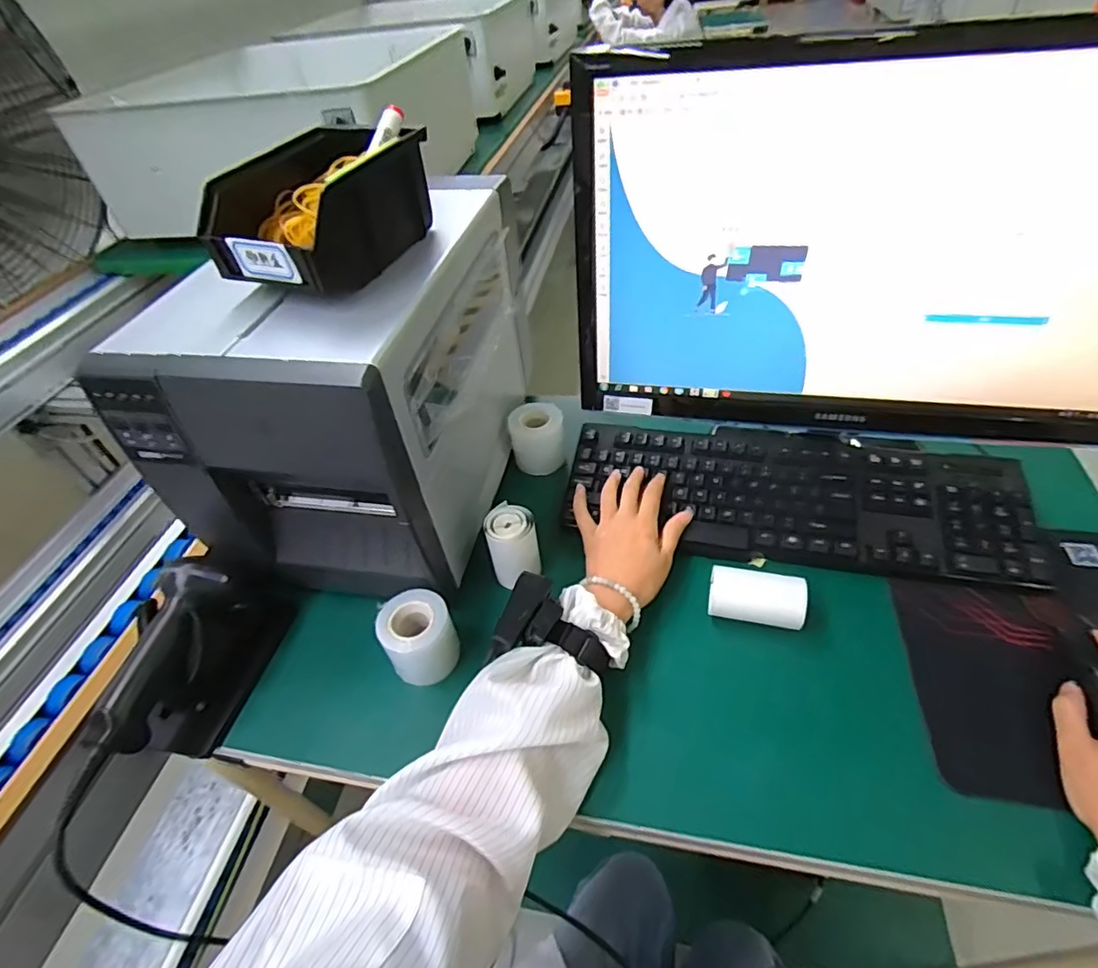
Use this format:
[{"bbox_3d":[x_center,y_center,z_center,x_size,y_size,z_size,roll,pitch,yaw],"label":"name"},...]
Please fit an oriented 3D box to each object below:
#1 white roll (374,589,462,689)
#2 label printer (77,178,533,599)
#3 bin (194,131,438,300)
[{"bbox_3d":[-0.115,0.140,0.508,0.058,0.084,0.058,-3,46,4],"label":"white roll"},{"bbox_3d":[-0.179,-0.103,0.572,0.231,0.260,0.363,6,47,12],"label":"label printer"},{"bbox_3d":[-0.178,-0.224,0.459,0.110,0.073,0.182,12,49,18],"label":"bin"}]

